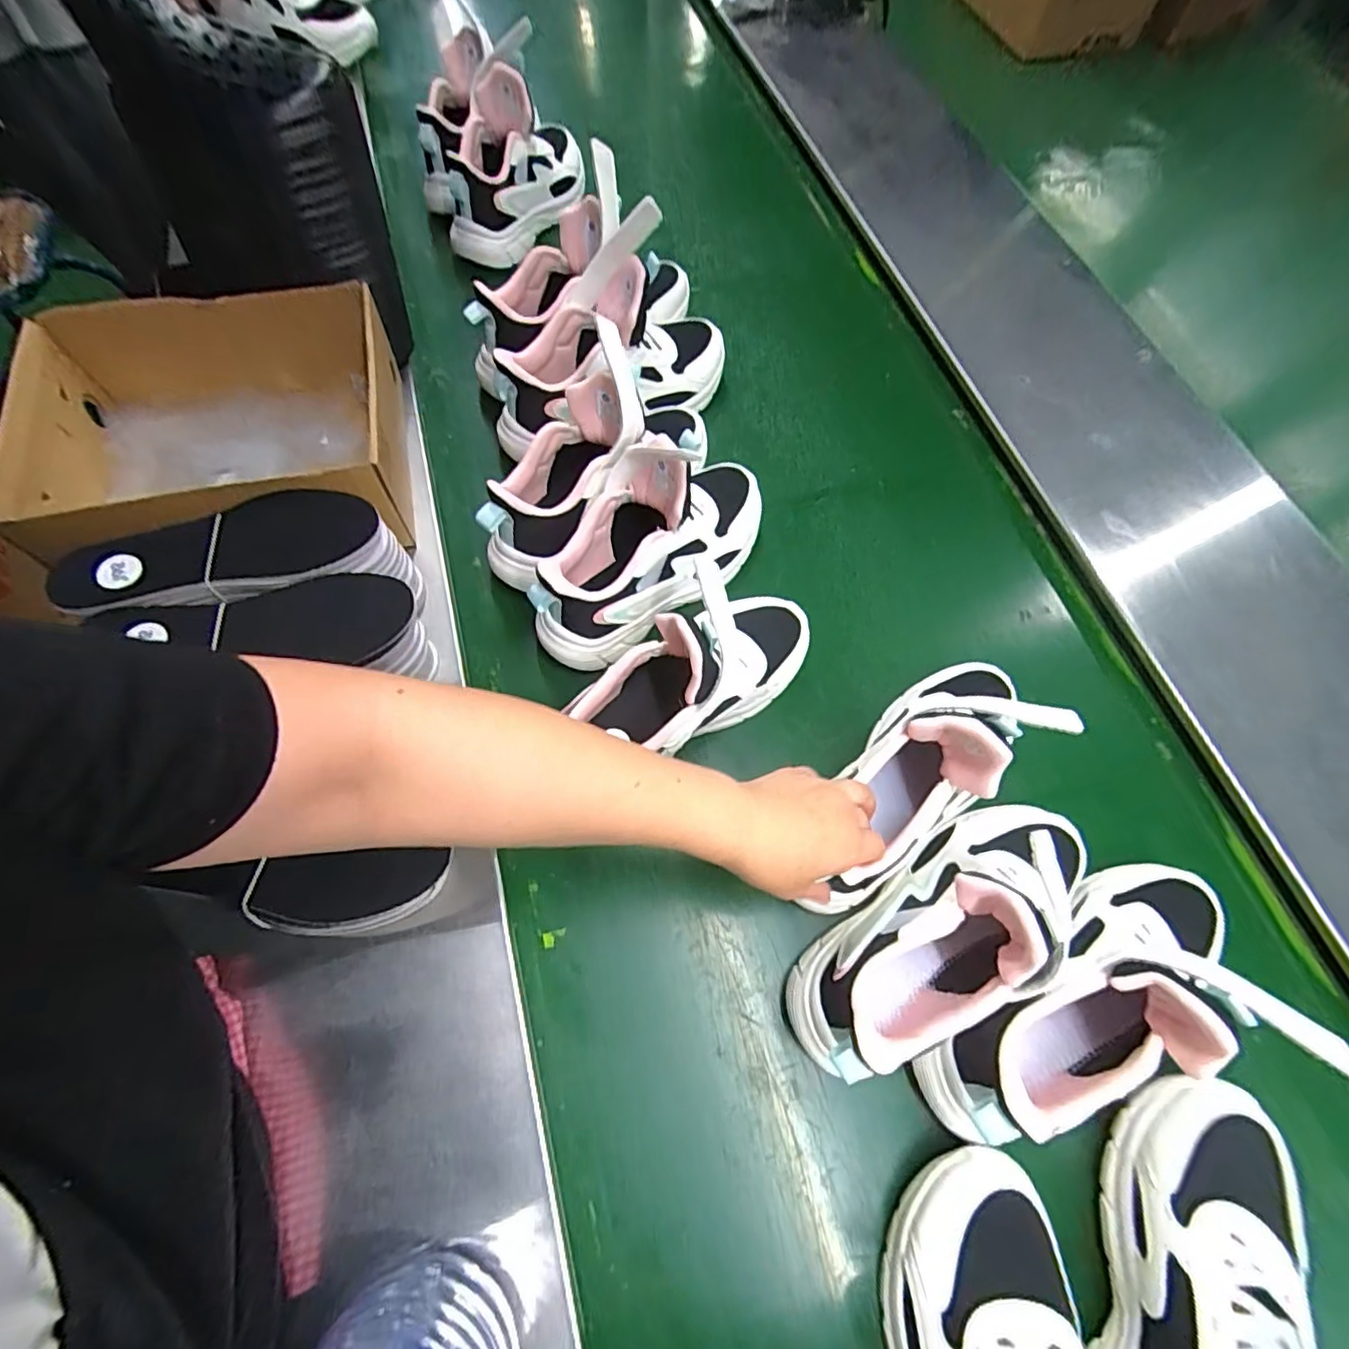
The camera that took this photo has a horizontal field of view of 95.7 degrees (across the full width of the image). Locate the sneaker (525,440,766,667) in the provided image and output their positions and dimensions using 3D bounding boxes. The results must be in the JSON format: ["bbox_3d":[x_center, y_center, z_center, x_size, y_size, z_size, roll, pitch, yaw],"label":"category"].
[{"bbox_3d":[-0.016,-0.113,0.504,0.235,0.148,0.086,-37,72,-17],"label":"sneaker"}]

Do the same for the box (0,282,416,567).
[{"bbox_3d":[-0.371,-0.198,0.509,0.264,0.091,0.231,-11,66,-7],"label":"box"}]

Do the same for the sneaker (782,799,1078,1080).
[{"bbox_3d":[0.183,0.156,0.388,0.239,0.124,0.078,-35,71,-16],"label":"sneaker"}]

